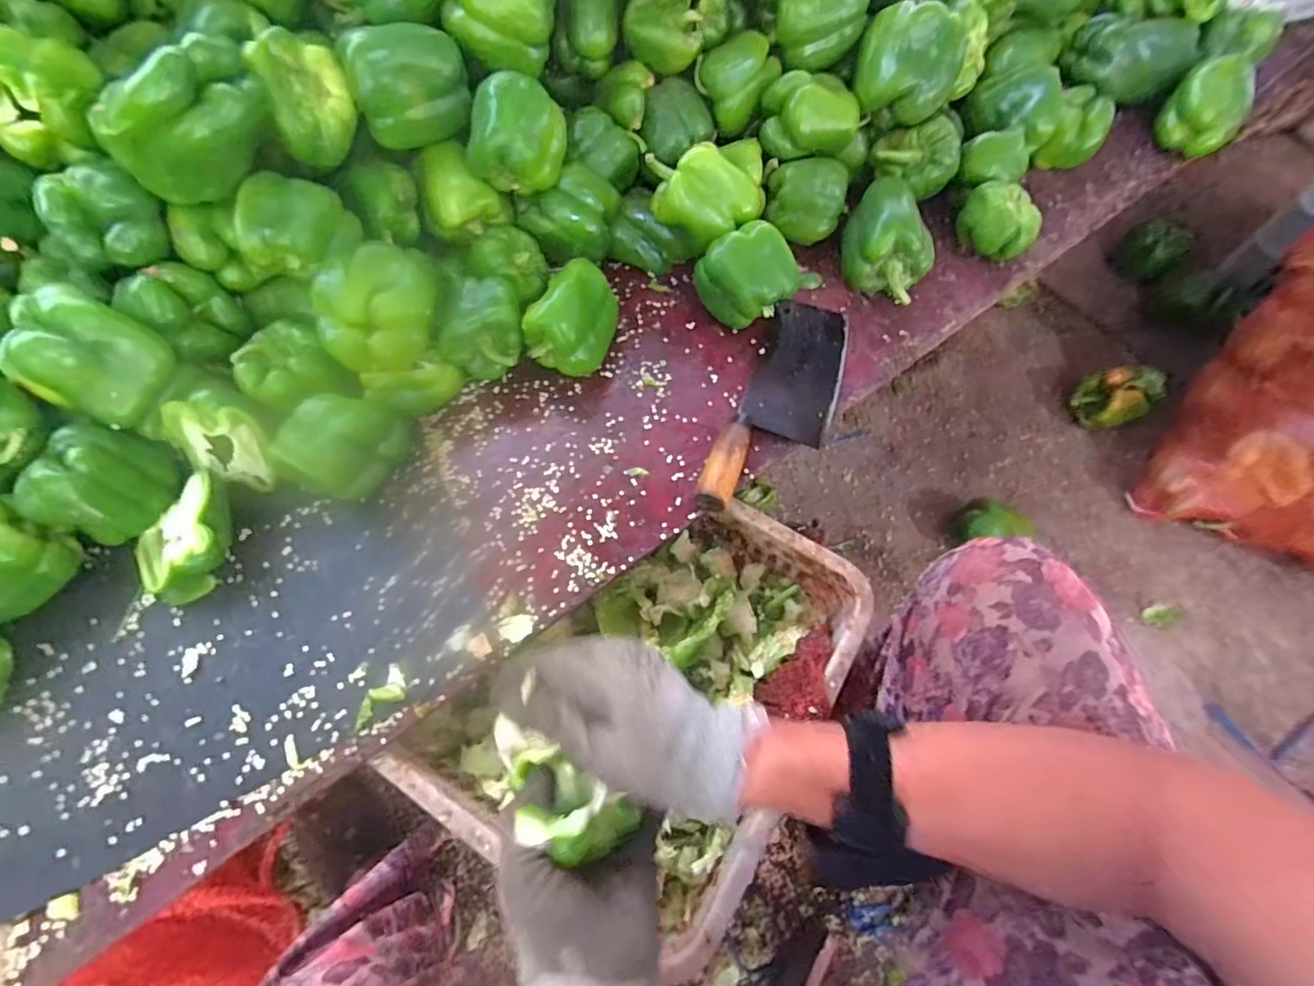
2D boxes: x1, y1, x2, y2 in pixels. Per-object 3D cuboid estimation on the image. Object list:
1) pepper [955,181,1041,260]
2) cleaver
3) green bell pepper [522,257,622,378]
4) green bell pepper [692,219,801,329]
[{"bbox_3d":[0.385,-0.304,0.639,0.085,0.059,0.065,35,70,15],"label":"pepper"},{"bbox_3d":[0.127,-0.092,0.554,0.090,0.030,0.281,20,66,9],"label":"cleaver"},{"bbox_3d":[-0.084,-0.179,0.562,0.066,0.075,0.093,19,66,9],"label":"green bell pepper"},{"bbox_3d":[0.091,-0.222,0.580,0.093,0.072,0.093,0,100,-2],"label":"green bell pepper"}]

